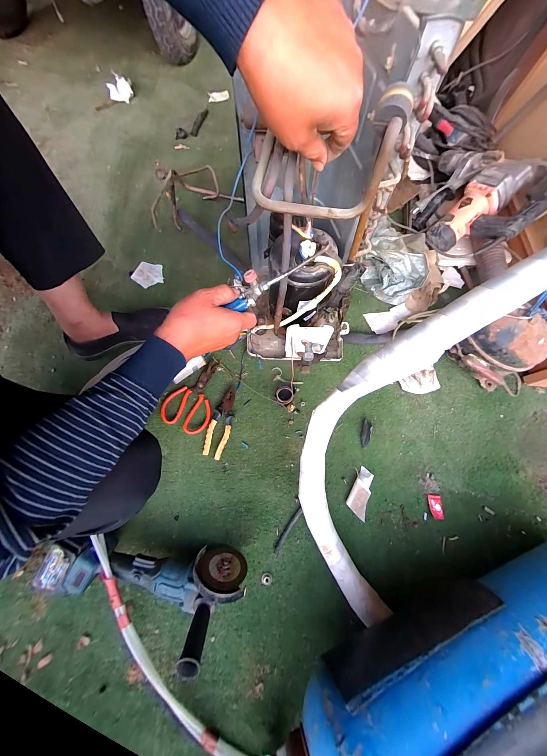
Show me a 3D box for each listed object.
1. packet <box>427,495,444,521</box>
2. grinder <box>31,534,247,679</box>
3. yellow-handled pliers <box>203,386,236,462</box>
[{"bbox_3d":[0.374,0.298,0.574,0.033,0.008,0.051,3,70,-3],"label":"packet"},{"bbox_3d":[-0.229,0.368,0.430,0.349,0.119,0.129,7,70,-2],"label":"grinder"},{"bbox_3d":[-0.127,0.106,0.604,0.051,0.023,0.170,11,70,0],"label":"yellow-handled pliers"}]

